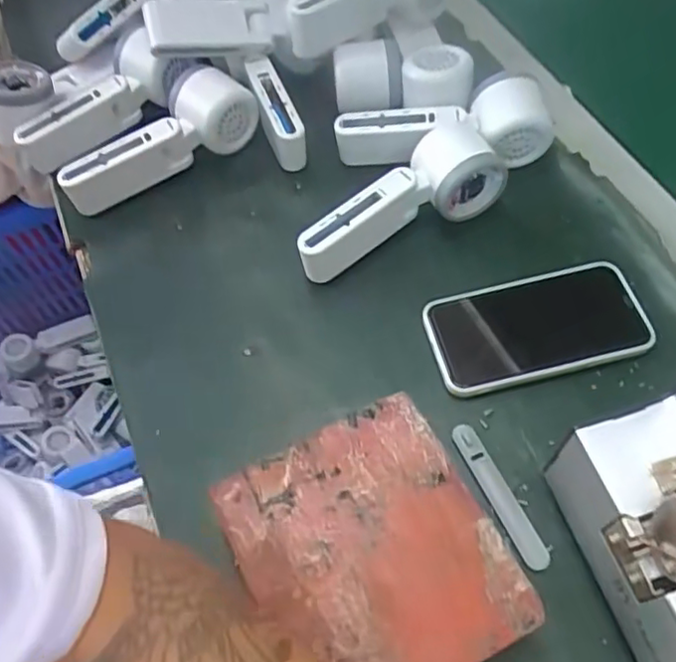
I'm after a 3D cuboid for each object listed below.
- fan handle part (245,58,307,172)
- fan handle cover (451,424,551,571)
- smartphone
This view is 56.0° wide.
[{"bbox_3d":[-0.051,-0.174,0.524,0.027,0.058,0.088,-18,59,-8],"label":"fan handle part"},{"bbox_3d":[0.097,0.098,0.384,0.016,0.004,0.093,-23,60,-11],"label":"fan handle cover"},{"bbox_3d":[0.135,-0.004,0.434,0.142,0.012,0.073,-12,59,-5],"label":"smartphone"}]

